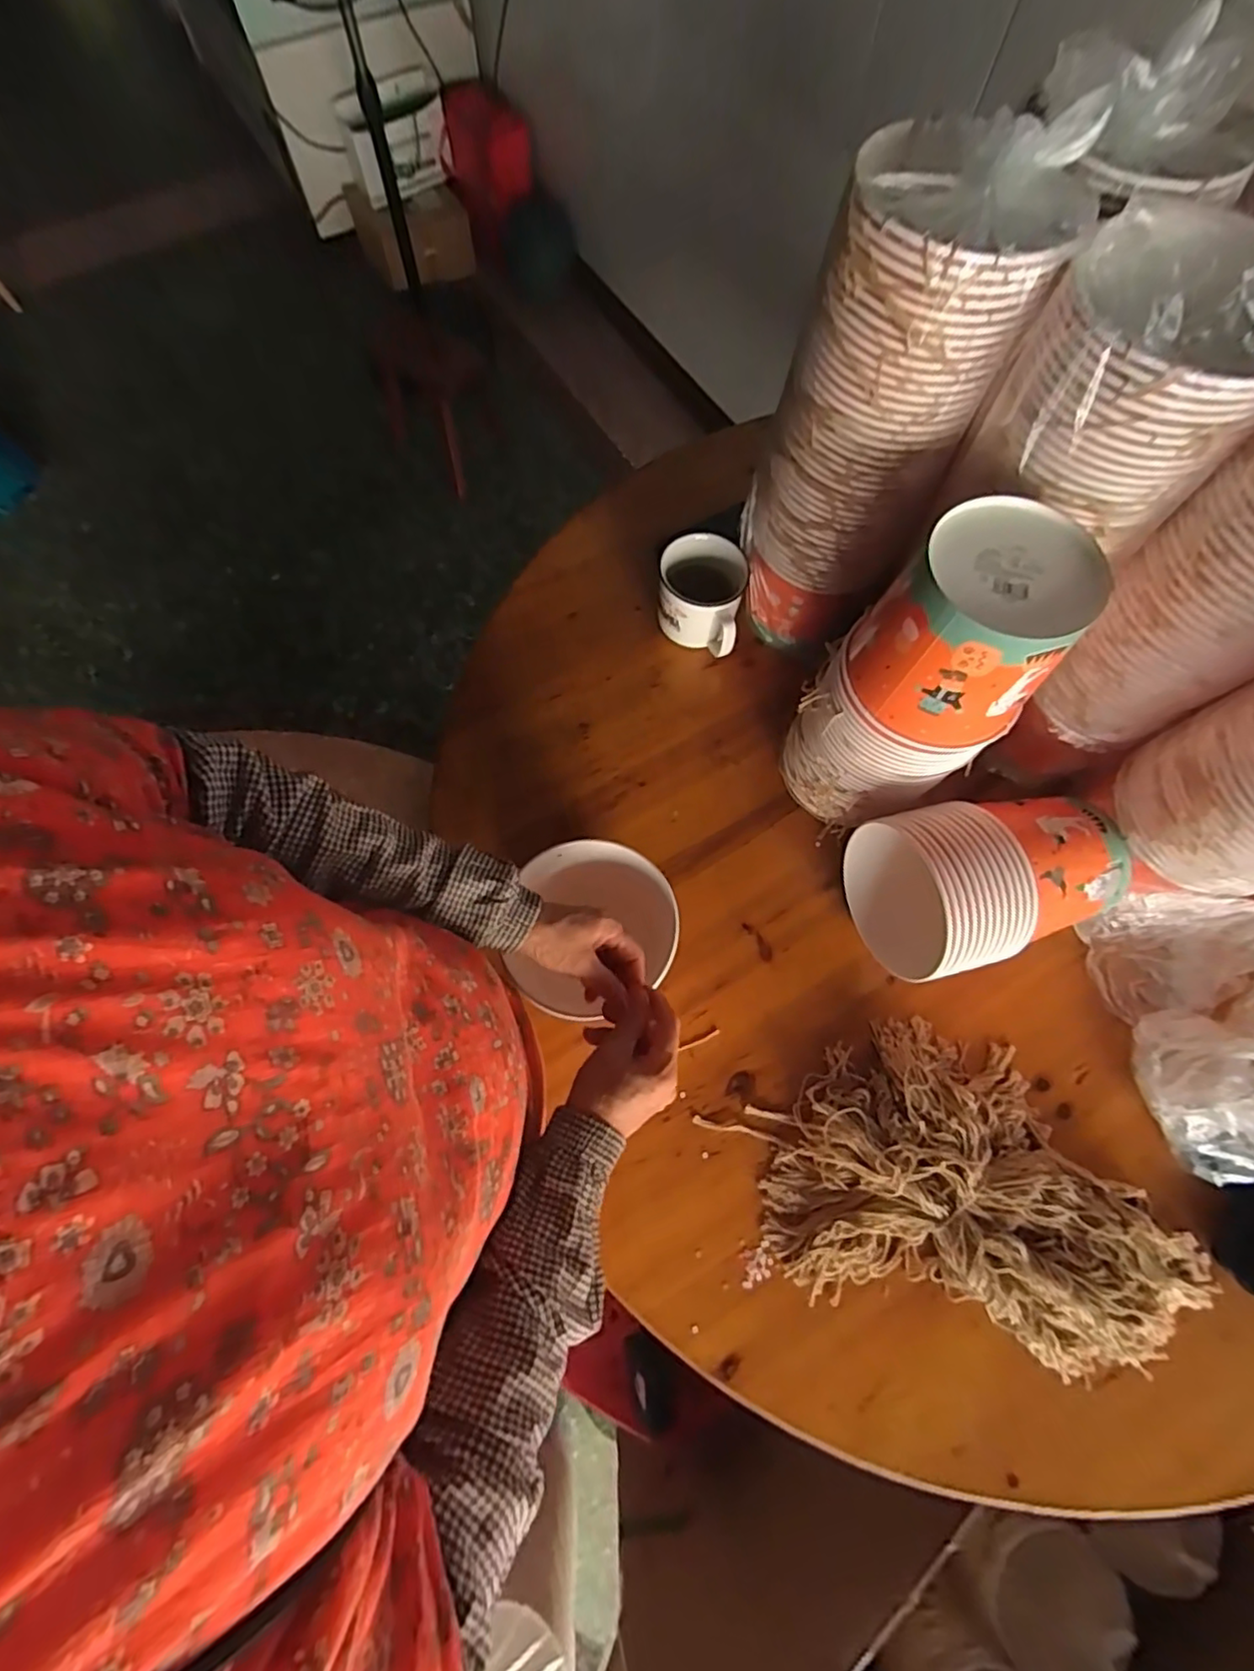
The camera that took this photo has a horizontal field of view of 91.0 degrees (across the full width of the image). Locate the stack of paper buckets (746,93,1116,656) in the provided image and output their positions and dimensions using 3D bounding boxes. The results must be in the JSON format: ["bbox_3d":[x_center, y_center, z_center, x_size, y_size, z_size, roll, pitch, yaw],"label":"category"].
[{"bbox_3d":[0.222,-0.375,0.595,0.156,0.421,0.144,19,72,5],"label":"stack of paper buckets"}]

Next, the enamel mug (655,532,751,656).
[{"bbox_3d":[0.091,-0.297,0.782,0.107,0.093,0.121,11,72,2],"label":"enamel mug"}]

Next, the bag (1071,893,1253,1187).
[{"bbox_3d":[0.625,0.195,0.625,0.189,0.110,0.274,-9,72,-4],"label":"bag"}]

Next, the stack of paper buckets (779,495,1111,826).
[{"bbox_3d":[0.268,-0.125,0.600,0.158,0.343,0.135,43,76,12],"label":"stack of paper buckets"}]

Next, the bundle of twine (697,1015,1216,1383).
[{"bbox_3d":[0.345,0.341,0.600,0.443,0.056,0.271,15,72,4],"label":"bundle of twine"}]

